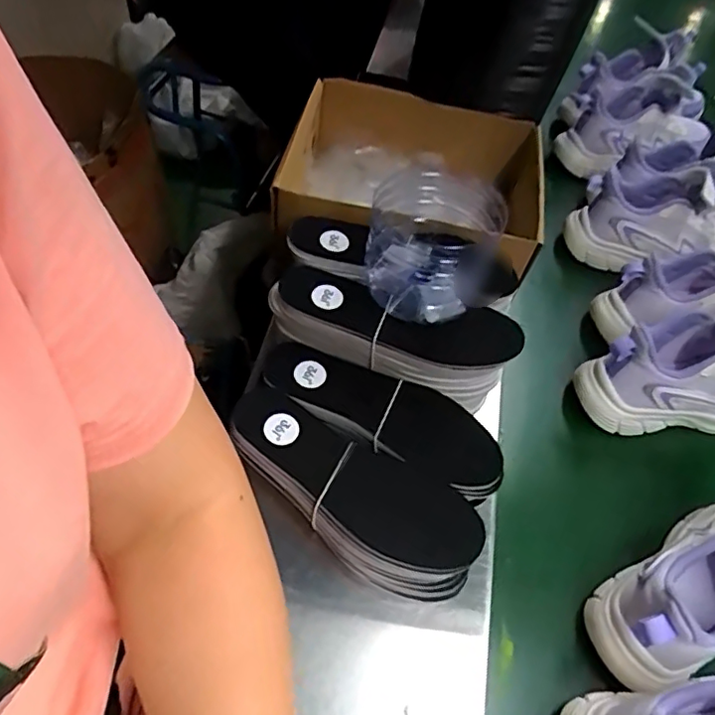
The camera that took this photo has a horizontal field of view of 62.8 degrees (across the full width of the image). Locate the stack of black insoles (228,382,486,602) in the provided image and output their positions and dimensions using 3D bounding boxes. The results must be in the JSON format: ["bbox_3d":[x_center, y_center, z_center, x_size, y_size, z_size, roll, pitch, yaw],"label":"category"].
[{"bbox_3d":[-0.008,0.102,0.449,0.207,0.051,0.079,28,59,17],"label":"stack of black insoles"}]

